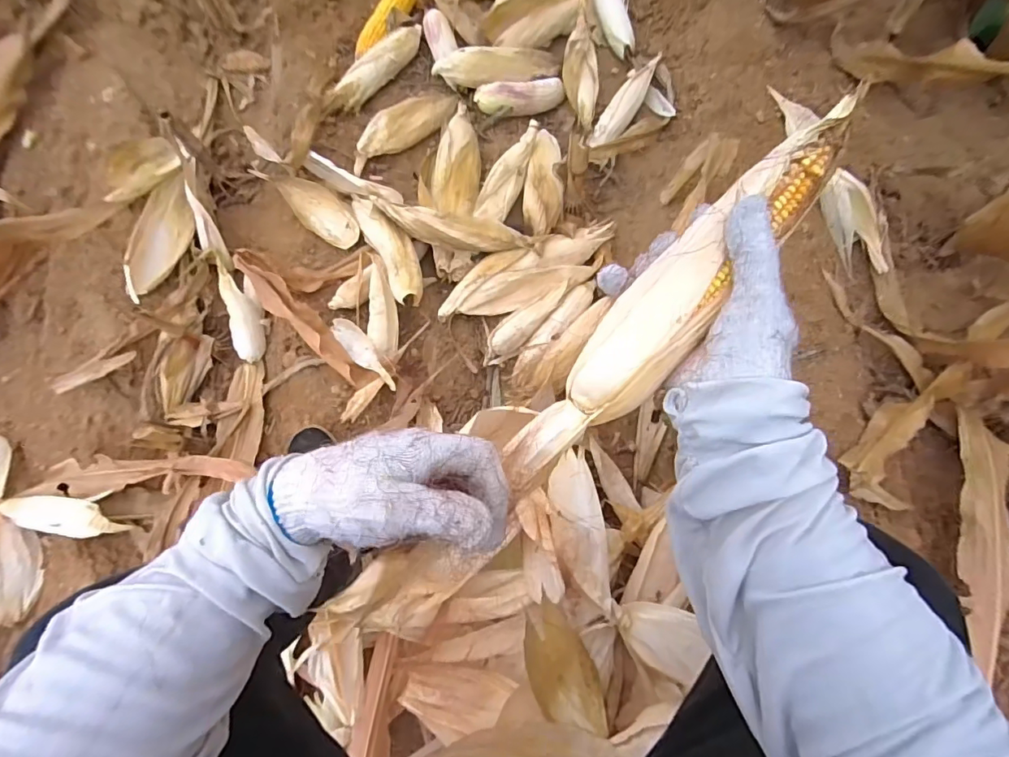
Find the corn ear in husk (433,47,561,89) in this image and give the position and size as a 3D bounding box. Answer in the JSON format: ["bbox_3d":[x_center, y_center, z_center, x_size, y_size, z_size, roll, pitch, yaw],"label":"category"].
[{"bbox_3d":[-0.007,-0.605,0.962,0.257,0.051,0.061,-14,78,-16],"label":"corn ear in husk"}]

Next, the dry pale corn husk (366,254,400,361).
[{"bbox_3d":[-0.205,-0.116,0.832,0.057,0.044,0.174,-1,77,3],"label":"dry pale corn husk"}]

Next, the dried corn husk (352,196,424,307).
[{"bbox_3d":[-0.201,-0.236,0.864,0.068,0.078,0.248,-27,77,-3],"label":"dried corn husk"}]

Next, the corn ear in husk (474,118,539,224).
[{"bbox_3d":[0.010,-0.369,0.894,0.058,0.042,0.193,26,80,8],"label":"corn ear in husk"}]

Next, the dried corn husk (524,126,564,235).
[{"bbox_3d":[0.070,-0.354,0.888,0.069,0.061,0.229,2,78,3],"label":"dried corn husk"}]

